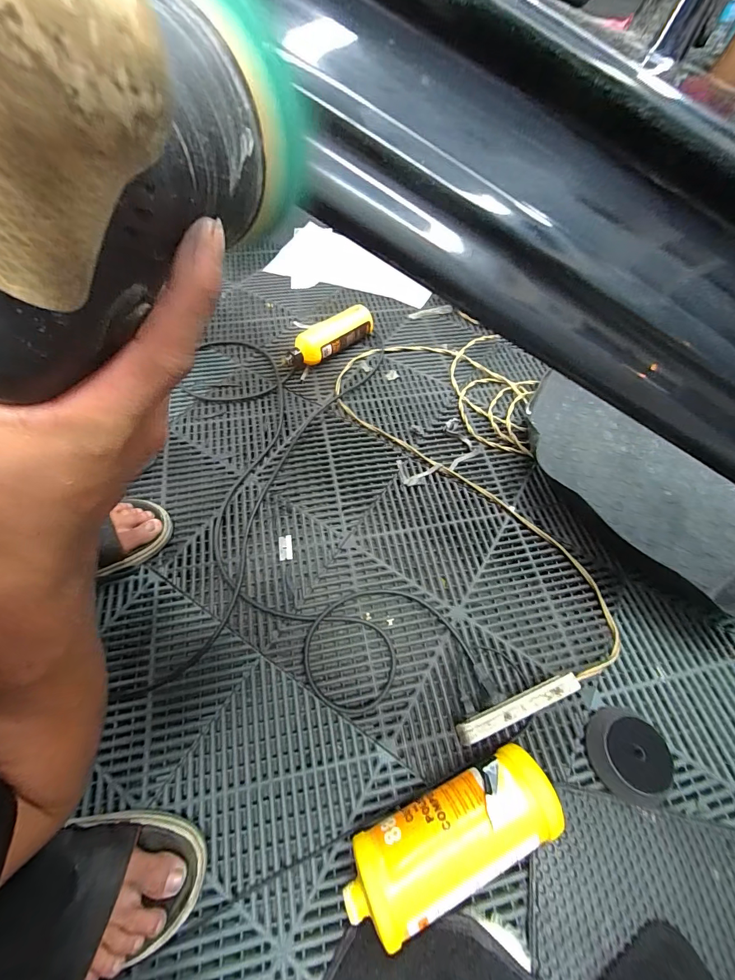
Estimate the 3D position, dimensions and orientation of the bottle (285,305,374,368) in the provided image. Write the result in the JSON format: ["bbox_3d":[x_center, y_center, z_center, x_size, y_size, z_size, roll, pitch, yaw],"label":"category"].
[{"bbox_3d":[-0.081,-0.310,0.788,0.188,0.076,0.058,-36,67,-21],"label":"bottle"}]

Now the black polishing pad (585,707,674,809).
[{"bbox_3d":[0.310,0.313,0.458,0.080,0.036,0.093,33,64,16],"label":"black polishing pad"}]

